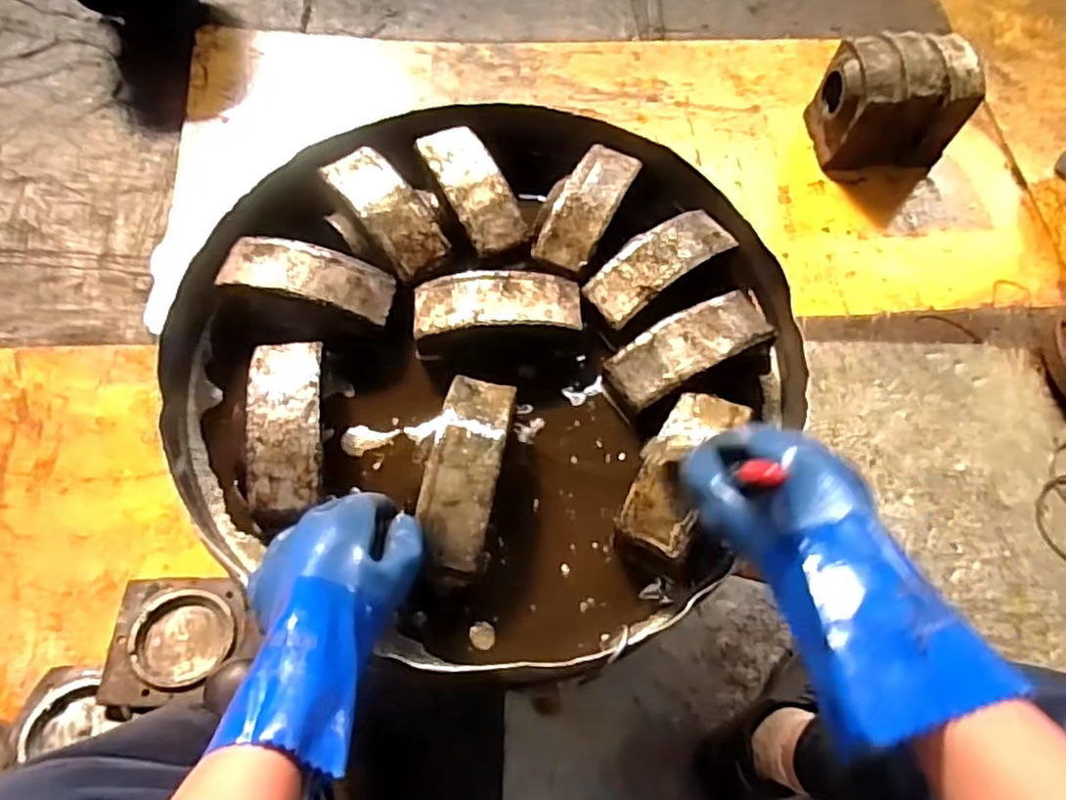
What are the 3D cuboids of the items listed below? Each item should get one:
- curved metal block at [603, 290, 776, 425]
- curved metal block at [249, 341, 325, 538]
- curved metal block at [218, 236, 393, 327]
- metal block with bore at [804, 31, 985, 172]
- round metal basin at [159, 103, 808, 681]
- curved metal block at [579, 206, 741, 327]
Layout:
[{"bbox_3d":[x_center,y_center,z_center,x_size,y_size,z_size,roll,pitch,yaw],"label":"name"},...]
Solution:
[{"bbox_3d":[0.151,-0.045,0.645,0.164,0.057,0.071,-22,69,-12],"label":"curved metal block"},{"bbox_3d":[-0.214,0.019,0.584,0.061,0.034,0.171,-7,67,-6],"label":"curved metal block"},{"bbox_3d":[-0.216,-0.119,0.653,0.161,0.033,0.059,12,66,2],"label":"curved metal block"},{"bbox_3d":[0.658,-0.545,1.231,0.227,0.173,0.156,-5,63,-2],"label":"metal block with bore"},{"bbox_3d":[-0.042,-0.056,0.659,0.532,0.109,0.528,0,63,0],"label":"round metal basin"},{"bbox_3d":[0.127,-0.140,0.678,0.156,0.030,0.062,-34,72,-16],"label":"curved metal block"}]

